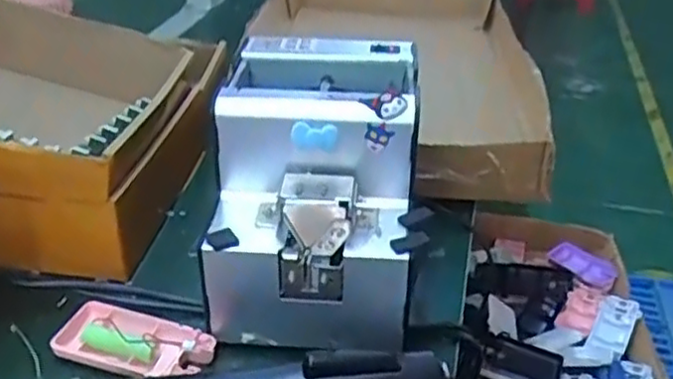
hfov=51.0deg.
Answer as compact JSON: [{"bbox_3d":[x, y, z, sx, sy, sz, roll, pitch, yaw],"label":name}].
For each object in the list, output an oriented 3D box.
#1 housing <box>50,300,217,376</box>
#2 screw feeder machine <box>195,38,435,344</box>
[{"bbox_3d":[-0.126,0.093,0.441,0.096,0.012,0.045,10,33,12],"label":"housing"},{"bbox_3d":[-0.013,-0.003,0.481,0.128,0.148,0.172,2,32,0],"label":"screw feeder machine"}]

